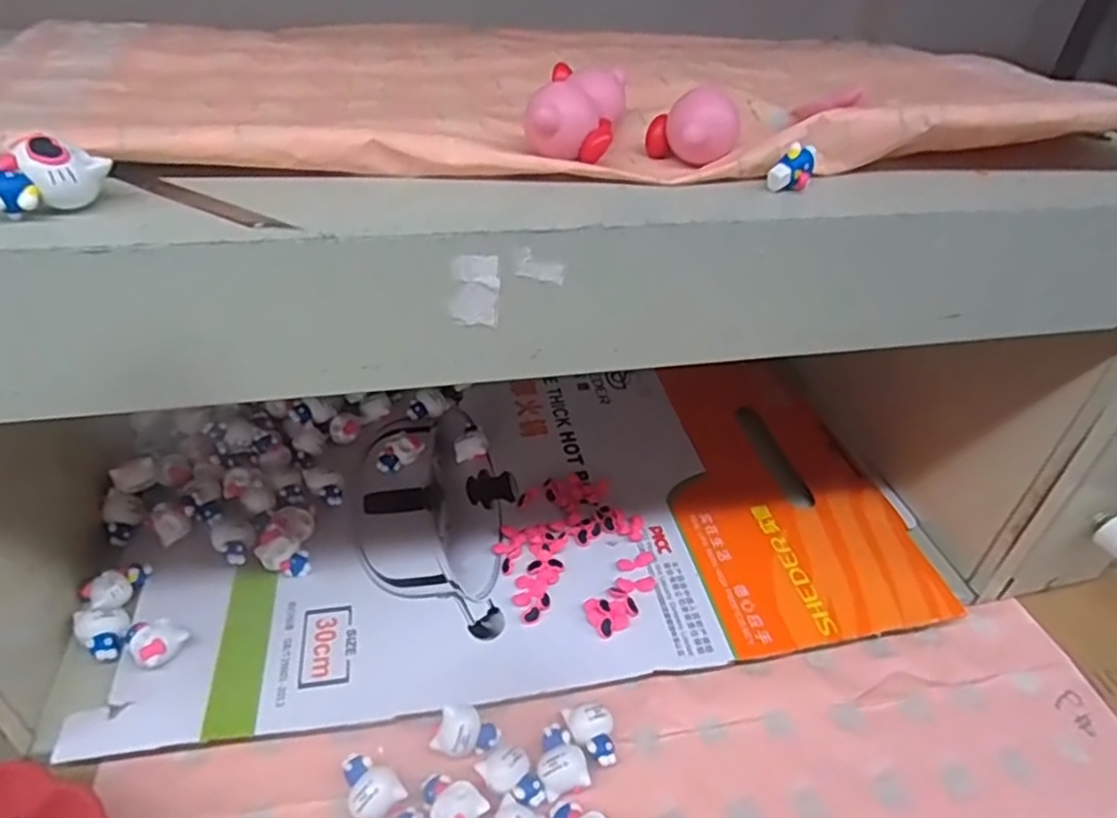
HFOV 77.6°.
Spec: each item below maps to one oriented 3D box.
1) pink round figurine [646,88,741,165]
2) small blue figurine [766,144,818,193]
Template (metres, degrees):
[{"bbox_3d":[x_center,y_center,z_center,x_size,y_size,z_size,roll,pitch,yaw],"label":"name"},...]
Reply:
[{"bbox_3d":[0.053,-0.111,0.278,0.035,0.026,0.023,10,40,6],"label":"pink round figurine"},{"bbox_3d":[0.090,-0.093,0.269,0.016,0.017,0.010,17,41,14],"label":"small blue figurine"}]

